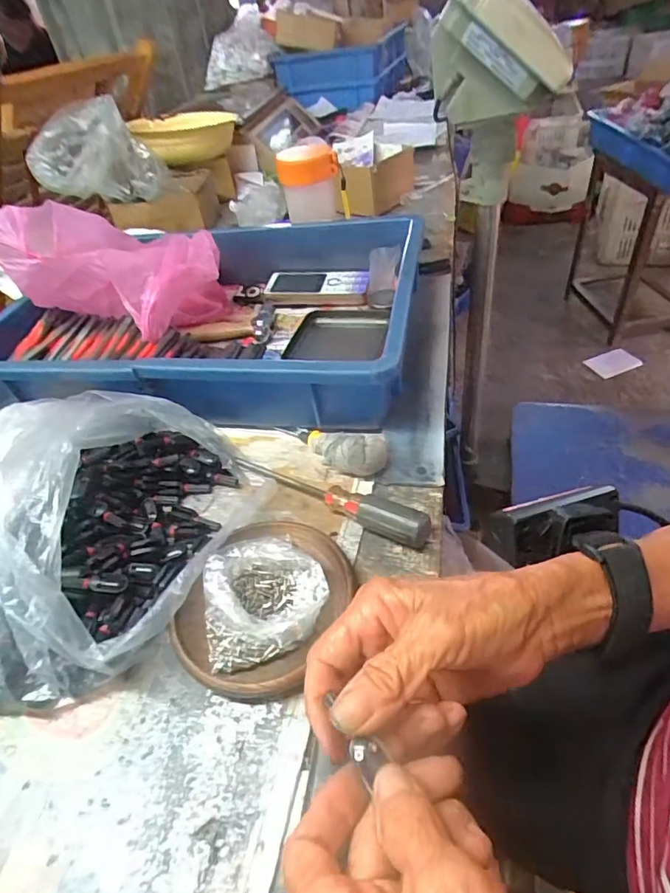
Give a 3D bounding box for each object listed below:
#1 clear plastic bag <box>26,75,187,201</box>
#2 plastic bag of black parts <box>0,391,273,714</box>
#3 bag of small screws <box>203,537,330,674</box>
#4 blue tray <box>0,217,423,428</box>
[{"bbox_3d":[-0.342,-0.426,0.750,0.191,0.112,0.091,-15,44,-8],"label":"clear plastic bag"},{"bbox_3d":[-0.182,0.051,0.349,0.188,0.088,0.228,11,47,21],"label":"plastic bag of black parts"},{"bbox_3d":[-0.045,0.092,0.319,0.078,0.039,0.076,-19,44,-10],"label":"bag of small screws"},{"bbox_3d":[-0.122,-0.141,0.535,0.404,0.082,0.286,2,44,13],"label":"blue tray"}]

